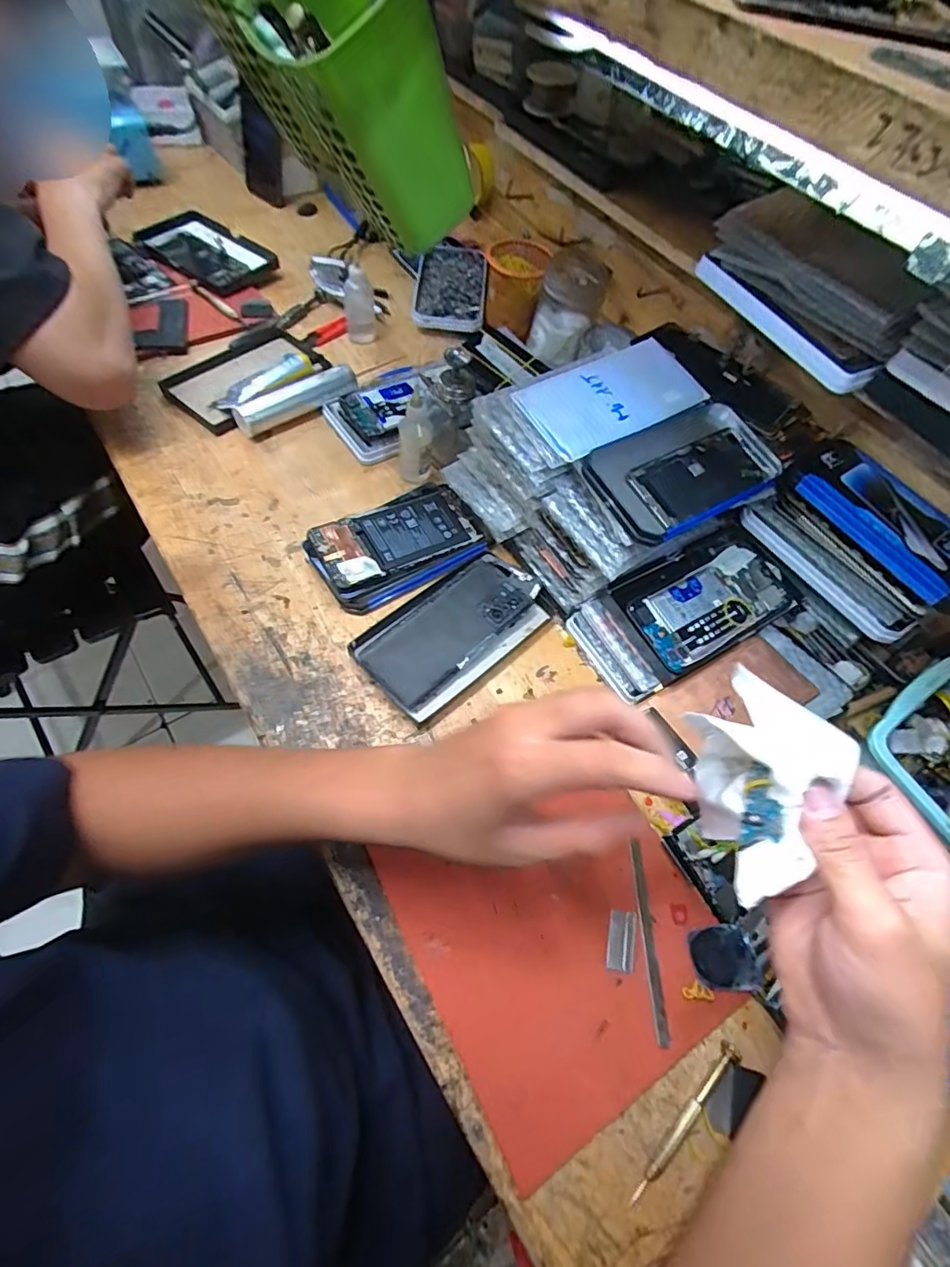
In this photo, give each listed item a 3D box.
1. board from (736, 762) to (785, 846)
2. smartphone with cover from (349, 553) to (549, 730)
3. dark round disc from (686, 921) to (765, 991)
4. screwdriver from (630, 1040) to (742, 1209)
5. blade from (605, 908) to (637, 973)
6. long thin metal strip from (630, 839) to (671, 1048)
[{"bbox_3d":[0.141,0.084,0.262,0.006,0.020,0.040,29,71,-29],"label":"board"},{"bbox_3d":[-0.017,-0.003,0.499,0.176,0.017,0.100,-37,71,-24],"label":"smartphone with cover"},{"bbox_3d":[0.177,0.230,0.379,0.044,0.007,0.039,-3,61,-9],"label":"dark round disc"},{"bbox_3d":[0.134,0.308,0.339,0.108,0.005,0.010,-38,71,-24],"label":"screwdriver"},{"bbox_3d":[0.107,0.223,0.388,0.021,0.004,0.038,12,60,0],"label":"blade"},{"bbox_3d":[0.126,0.220,0.389,0.009,0.004,0.127,2,60,-6],"label":"long thin metal strip"}]

